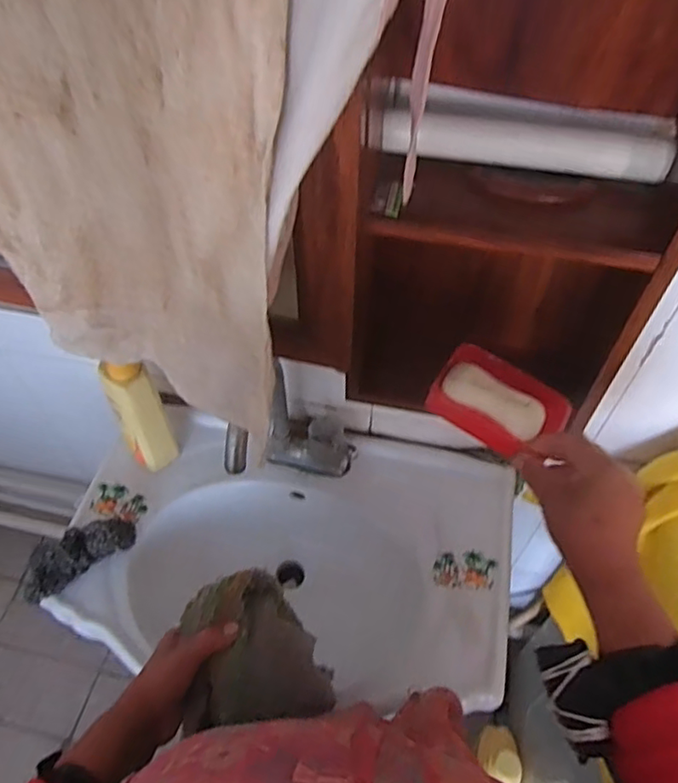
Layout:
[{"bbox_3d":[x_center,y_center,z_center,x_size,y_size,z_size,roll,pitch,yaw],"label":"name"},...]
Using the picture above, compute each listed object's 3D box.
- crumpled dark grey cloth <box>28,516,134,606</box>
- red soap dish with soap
[{"bbox_3d":[-0.335,0.206,0.772,0.144,0.039,0.057,-29,59,-19],"label":"crumpled dark grey cloth"},{"bbox_3d":[0.142,0.004,0.526,0.109,0.040,0.082,31,60,21],"label":"red soap dish with soap"}]

